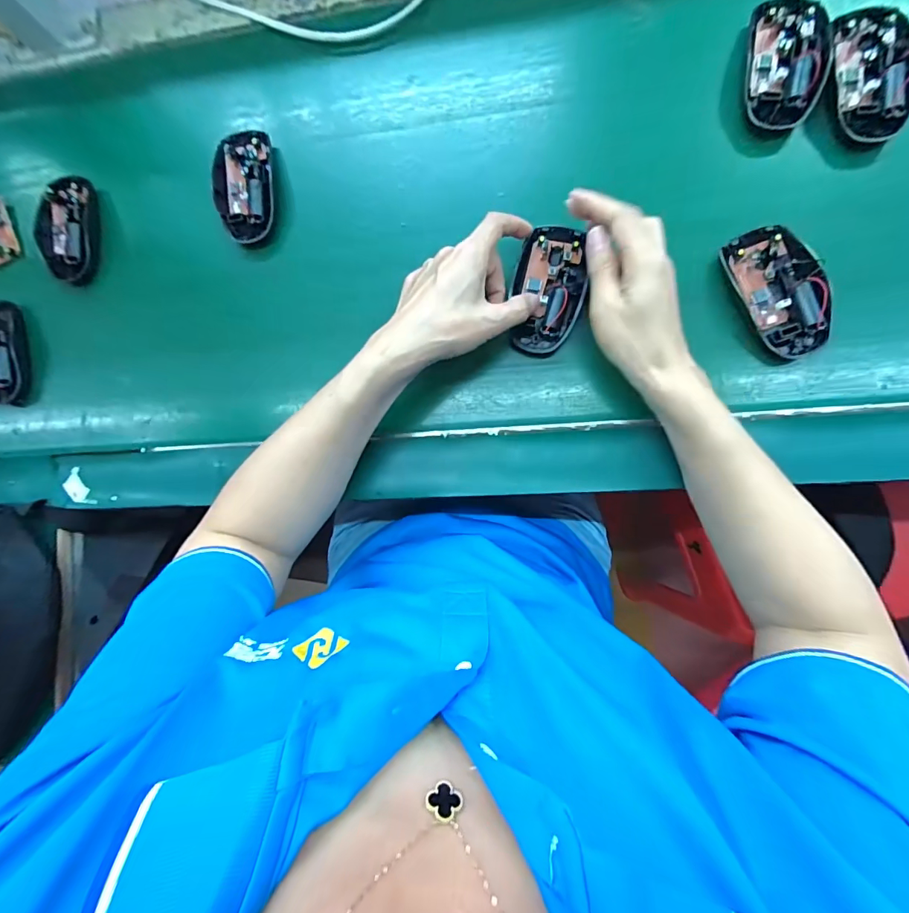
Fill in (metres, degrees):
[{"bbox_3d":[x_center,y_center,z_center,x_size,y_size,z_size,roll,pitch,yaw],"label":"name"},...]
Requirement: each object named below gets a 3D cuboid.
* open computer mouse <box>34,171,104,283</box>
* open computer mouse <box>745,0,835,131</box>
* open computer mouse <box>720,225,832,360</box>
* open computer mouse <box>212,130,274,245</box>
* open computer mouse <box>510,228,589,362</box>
[{"bbox_3d":[-0.380,-0.220,0.422,0.060,0.016,0.103,-7,88,8],"label":"open computer mouse"},{"bbox_3d":[0.263,-0.310,0.339,0.057,0.020,0.094,4,89,8],"label":"open computer mouse"},{"bbox_3d":[0.251,-0.128,0.325,0.053,0.023,0.102,-25,85,7],"label":"open computer mouse"},{"bbox_3d":[-0.195,-0.249,0.401,0.056,0.022,0.098,-6,88,8],"label":"open computer mouse"},{"bbox_3d":[0.077,-0.138,0.354,0.058,0.017,0.105,14,91,8],"label":"open computer mouse"}]

